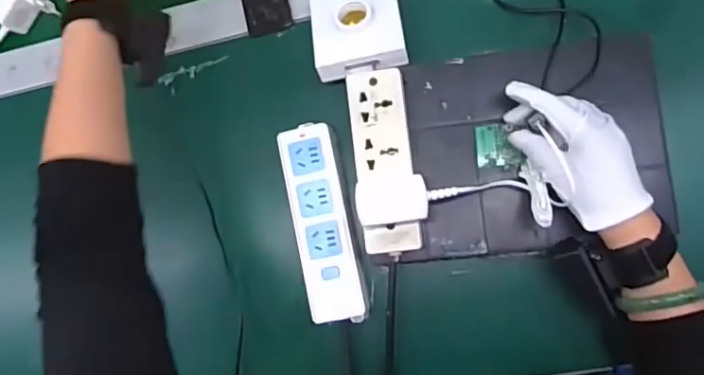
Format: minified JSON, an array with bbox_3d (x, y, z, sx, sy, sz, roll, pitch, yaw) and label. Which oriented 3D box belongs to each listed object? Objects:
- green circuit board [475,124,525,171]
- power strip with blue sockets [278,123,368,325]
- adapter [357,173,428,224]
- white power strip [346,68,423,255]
[{"bbox_3d":[0.139,-0.038,0.520,0.040,0.011,0.044,-5,86,9],"label":"green circuit board"},{"bbox_3d":[-0.029,0.035,0.547,0.055,0.023,0.194,-11,85,8],"label":"power strip with blue sockets"},{"bbox_3d":[0.035,0.010,0.485,0.063,0.025,0.043,-5,86,9],"label":"adapter"},{"bbox_3d":[0.031,-0.025,0.519,0.052,0.034,0.170,-7,85,9],"label":"white power strip"}]

